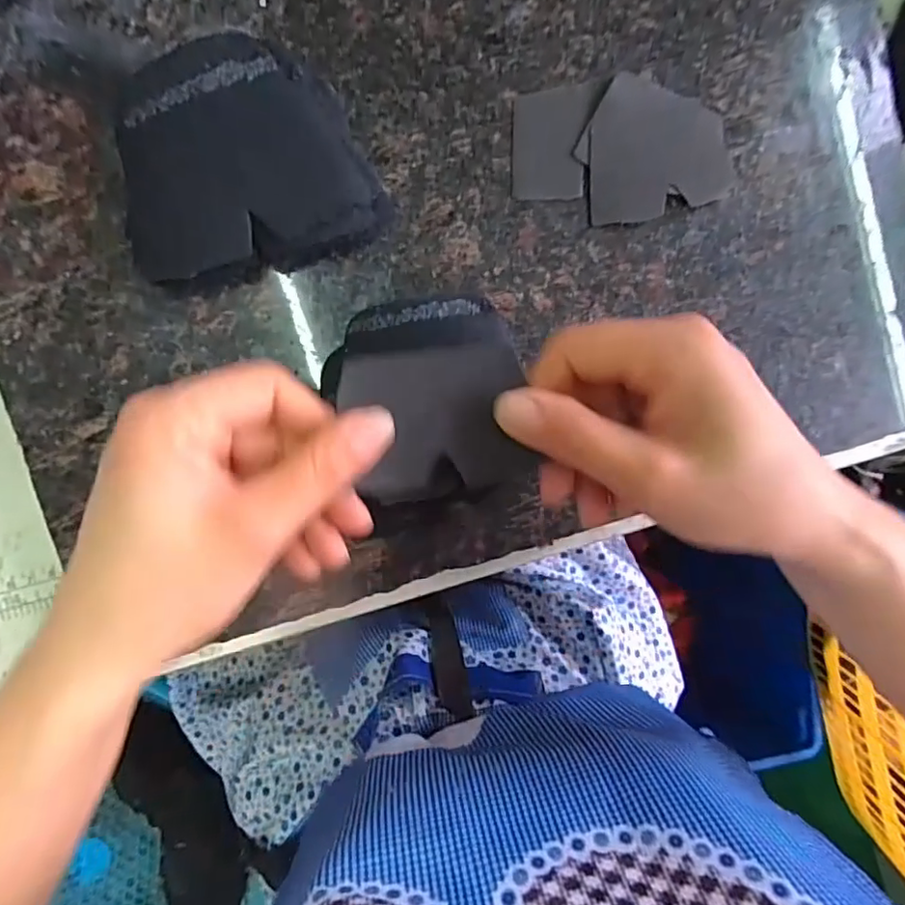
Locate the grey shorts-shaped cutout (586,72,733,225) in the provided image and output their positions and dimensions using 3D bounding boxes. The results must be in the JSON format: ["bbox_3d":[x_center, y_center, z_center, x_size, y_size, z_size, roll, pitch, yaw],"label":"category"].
[{"bbox_3d":[0.111,-0.161,0.301,0.080,0.009,0.068,-7,95,-8],"label":"grey shorts-shaped cutout"}]

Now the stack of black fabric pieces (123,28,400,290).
[{"bbox_3d":[-0.096,-0.132,0.261,0.112,0.031,0.089,-18,96,-7],"label":"stack of black fabric pieces"}]

